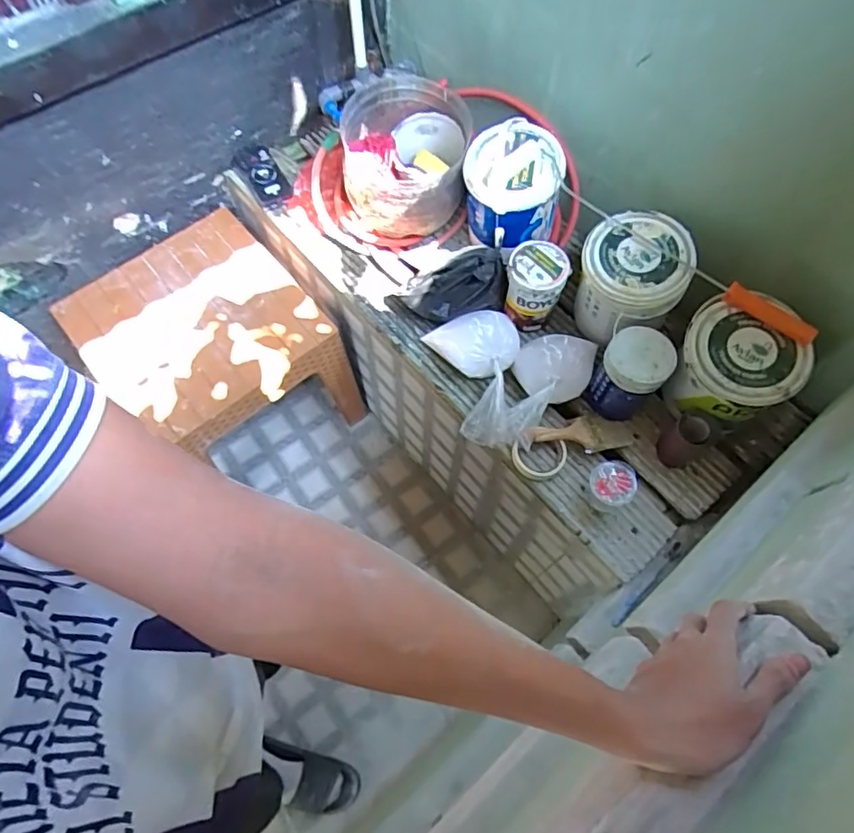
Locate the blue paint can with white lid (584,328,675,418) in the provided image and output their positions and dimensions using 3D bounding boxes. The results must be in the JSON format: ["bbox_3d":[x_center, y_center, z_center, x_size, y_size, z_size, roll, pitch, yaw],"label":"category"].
[{"bbox_3d":[0.354,-0.071,1.016,0.109,0.178,0.106,1,66,-2],"label":"blue paint can with white lid"}]

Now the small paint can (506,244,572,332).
[{"bbox_3d":[0.203,-0.249,1.092,0.104,0.155,0.093,18,67,6],"label":"small paint can"}]

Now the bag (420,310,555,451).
[{"bbox_3d":[0.118,-0.070,1.048,0.156,0.101,0.272,-17,68,-9],"label":"bag"}]

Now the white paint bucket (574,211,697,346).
[{"bbox_3d":[0.362,-0.242,1.045,0.180,0.196,0.170,1,66,-2],"label":"white paint bucket"}]

